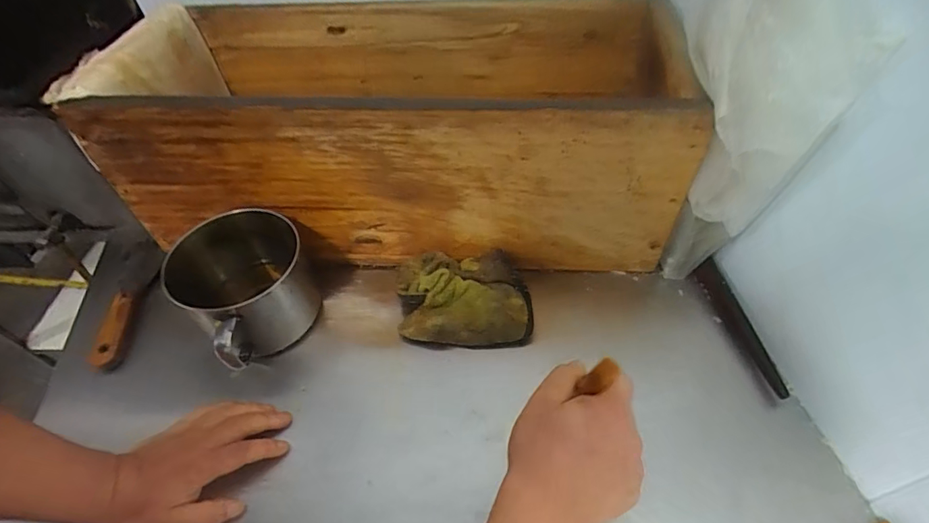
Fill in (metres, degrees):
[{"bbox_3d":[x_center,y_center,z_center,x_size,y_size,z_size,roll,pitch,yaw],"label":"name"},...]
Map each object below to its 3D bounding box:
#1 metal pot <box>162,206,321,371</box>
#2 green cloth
[{"bbox_3d":[-0.244,0.028,0.533,0.129,0.122,0.139,-2,51,3],"label":"metal pot"},{"bbox_3d":[-0.004,0.041,0.553,0.151,0.047,0.105,-3,51,2],"label":"green cloth"}]

